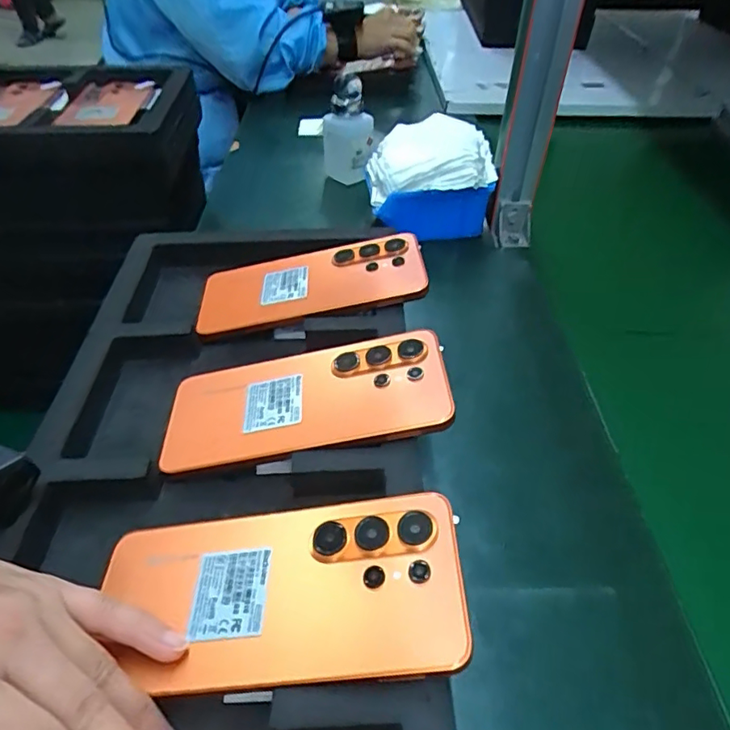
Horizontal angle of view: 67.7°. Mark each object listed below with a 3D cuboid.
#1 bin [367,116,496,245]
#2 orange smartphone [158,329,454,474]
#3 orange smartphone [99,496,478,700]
[{"bbox_3d":[0.071,-0.216,0.623,0.135,0.088,0.134,-2,45,-4],"label":"bin"},{"bbox_3d":[-0.036,0.021,0.325,0.168,0.008,0.075,-10,47,7],"label":"orange smartphone"},{"bbox_3d":[-0.041,0.101,0.243,0.165,0.006,0.076,-9,43,9],"label":"orange smartphone"}]

